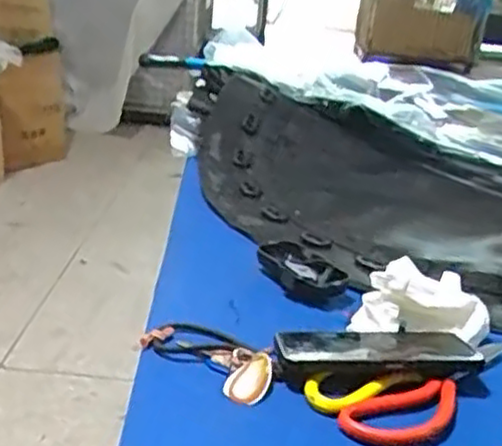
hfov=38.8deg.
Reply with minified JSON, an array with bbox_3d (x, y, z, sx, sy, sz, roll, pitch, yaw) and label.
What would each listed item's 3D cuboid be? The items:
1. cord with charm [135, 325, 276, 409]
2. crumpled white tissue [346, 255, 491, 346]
[{"bbox_3d":[-0.034,0.111,0.594,0.125,0.023,0.051,20,57,33],"label":"cord with charm"},{"bbox_3d":[0.157,0.073,0.661,0.115,0.060,0.070,-1,21,-18],"label":"crumpled white tissue"}]

